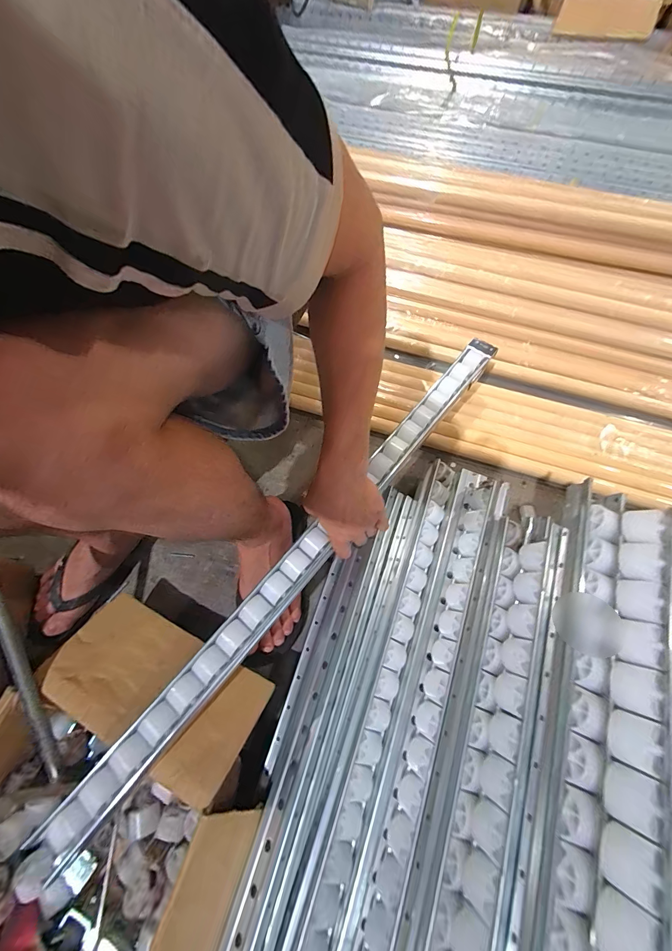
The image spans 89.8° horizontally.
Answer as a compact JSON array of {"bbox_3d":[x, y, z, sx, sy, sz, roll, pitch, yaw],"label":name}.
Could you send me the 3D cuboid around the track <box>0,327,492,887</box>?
[{"bbox_3d":[-0.018,0.083,0.443,0.040,0.030,0.830,37,71,16],"label":"track"}]

